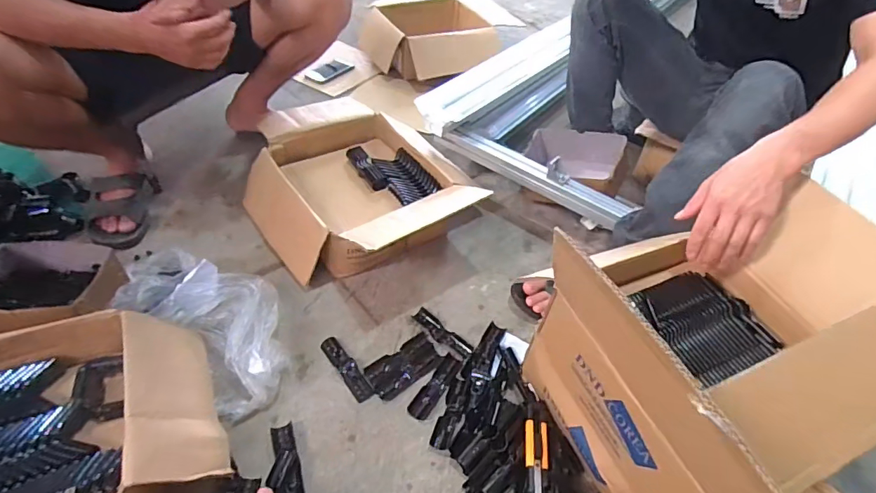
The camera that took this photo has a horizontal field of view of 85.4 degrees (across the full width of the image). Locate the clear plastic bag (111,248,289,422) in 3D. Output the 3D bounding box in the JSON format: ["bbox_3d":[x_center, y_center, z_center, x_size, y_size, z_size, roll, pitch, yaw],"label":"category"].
[{"bbox_3d":[-0.388,0.114,0.822,0.363,0.099,0.195,30,50,22],"label":"clear plastic bag"}]

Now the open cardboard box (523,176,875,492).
[{"bbox_3d":[0.351,0.139,0.613,0.381,0.318,0.314,-15,49,-20],"label":"open cardboard box"}]

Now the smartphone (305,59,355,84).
[{"bbox_3d":[-0.351,-0.577,1.554,0.071,0.016,0.173,38,52,7],"label":"smartphone"}]

